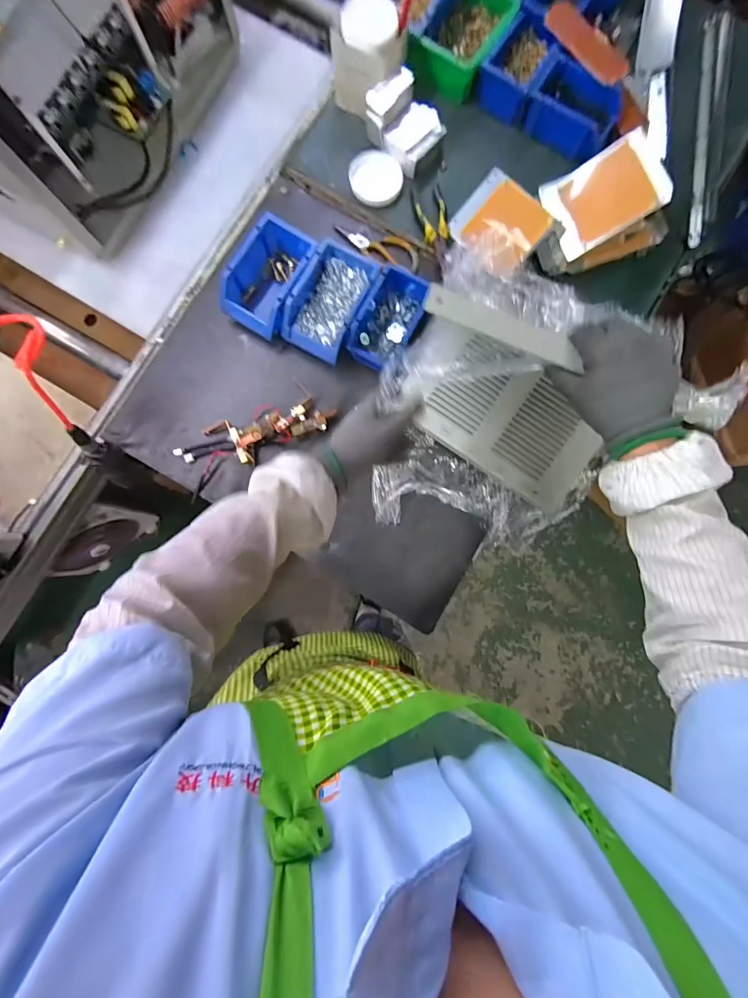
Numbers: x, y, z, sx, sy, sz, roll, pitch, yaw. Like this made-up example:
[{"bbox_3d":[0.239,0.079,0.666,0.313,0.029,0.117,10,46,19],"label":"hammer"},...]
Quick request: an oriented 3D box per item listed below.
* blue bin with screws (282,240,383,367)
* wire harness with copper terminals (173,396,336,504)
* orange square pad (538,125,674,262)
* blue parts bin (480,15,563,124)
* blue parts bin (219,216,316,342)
[{"bbox_3d":[-0.078,-0.349,0.718,0.119,0.066,0.181,28,85,2],"label":"blue bin with screws"},{"bbox_3d":[-0.213,-0.111,0.723,0.287,0.037,0.104,-25,85,-3],"label":"wire harness with copper terminals"},{"bbox_3d":[0.400,-0.530,0.695,0.165,0.031,0.143,-21,92,38],"label":"orange square pad"},{"bbox_3d":[0.277,-0.811,0.761,0.109,0.076,0.144,34,85,2],"label":"blue parts bin"},{"bbox_3d":[-0.189,-0.396,0.722,0.120,0.073,0.183,29,85,2],"label":"blue parts bin"}]

